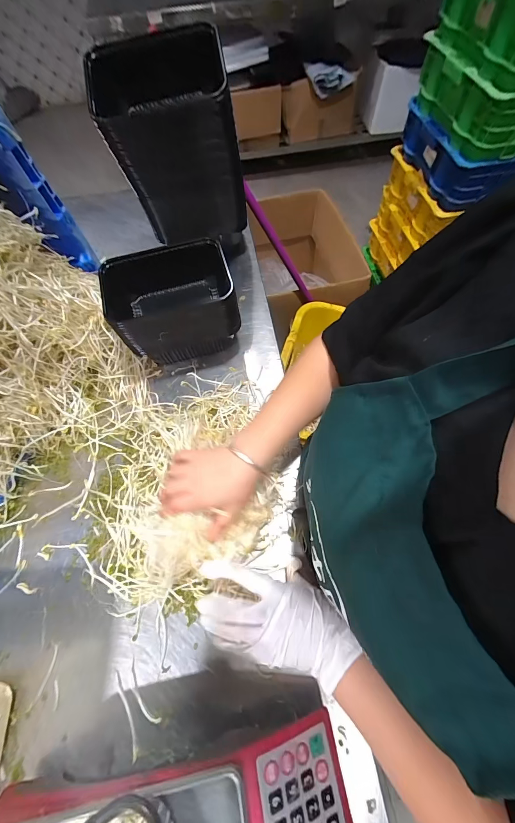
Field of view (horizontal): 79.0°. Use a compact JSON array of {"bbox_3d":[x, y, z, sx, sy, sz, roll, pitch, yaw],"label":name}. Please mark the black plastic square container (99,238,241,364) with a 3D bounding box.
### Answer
[{"bbox_3d":[-0.131,-0.158,0.506,0.183,0.150,0.116,-14,64,-4],"label":"black plastic square container"}]

